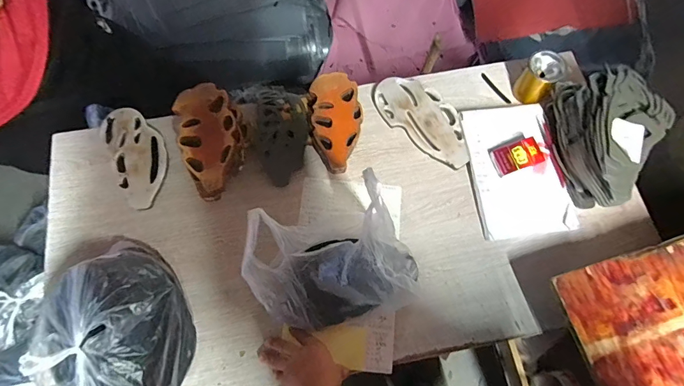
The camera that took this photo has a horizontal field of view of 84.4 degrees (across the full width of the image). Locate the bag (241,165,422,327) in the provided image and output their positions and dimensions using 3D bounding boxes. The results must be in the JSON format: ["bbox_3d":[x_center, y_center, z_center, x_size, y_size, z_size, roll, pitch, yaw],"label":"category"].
[{"bbox_3d":[0.003,0.111,0.577,0.248,0.293,0.148,-17,71,-6],"label":"bag"}]

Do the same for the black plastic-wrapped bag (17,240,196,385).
[{"bbox_3d":[-0.359,0.210,0.603,0.185,0.138,0.287,-15,71,-5],"label":"black plastic-wrapped bag"}]

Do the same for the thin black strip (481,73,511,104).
[{"bbox_3d":[0.346,-0.235,0.849,0.012,0.007,0.091,-32,74,-11],"label":"thin black strip"}]

